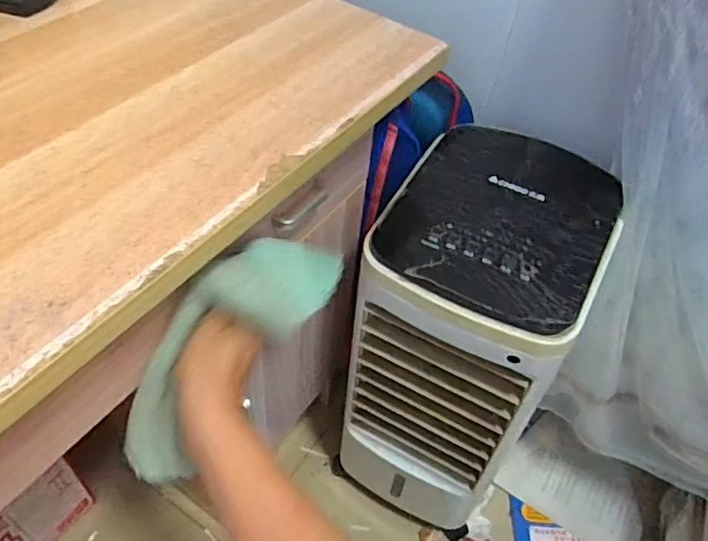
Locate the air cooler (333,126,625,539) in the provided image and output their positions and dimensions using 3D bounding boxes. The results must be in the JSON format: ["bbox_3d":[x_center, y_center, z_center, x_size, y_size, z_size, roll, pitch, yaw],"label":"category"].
[{"bbox_3d":[0.142,0.107,0.830,0.233,0.536,0.264,23,51,14],"label":"air cooler"}]

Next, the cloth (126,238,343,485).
[{"bbox_3d":[-0.111,0.065,0.475,0.076,0.059,0.231,42,94,27],"label":"cloth"}]

